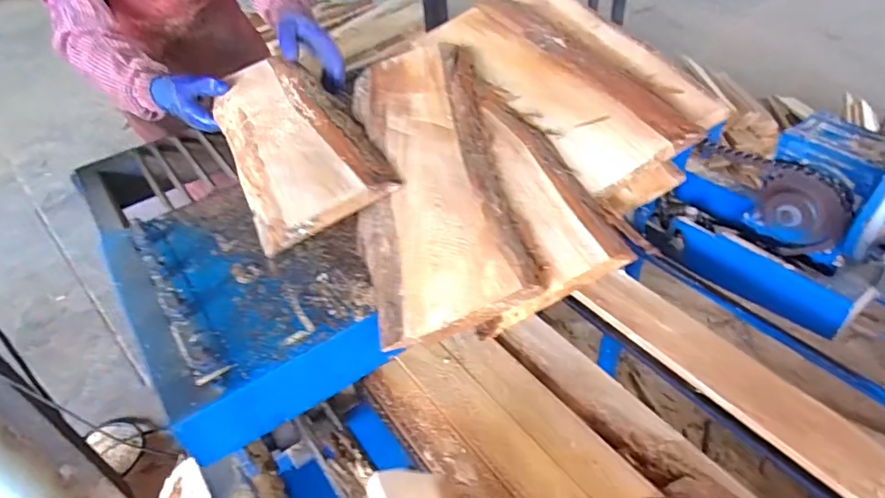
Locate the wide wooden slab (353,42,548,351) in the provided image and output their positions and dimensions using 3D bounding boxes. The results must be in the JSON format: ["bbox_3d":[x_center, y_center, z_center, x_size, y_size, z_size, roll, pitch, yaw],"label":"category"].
[{"bbox_3d":[-0.022,-0.107,0.635,0.169,0.019,0.485,-18,46,9],"label":"wide wooden slab"}]

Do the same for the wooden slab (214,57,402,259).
[{"bbox_3d":[-0.218,-0.167,0.748,0.163,0.036,0.472,-22,42,-16],"label":"wooden slab"}]

